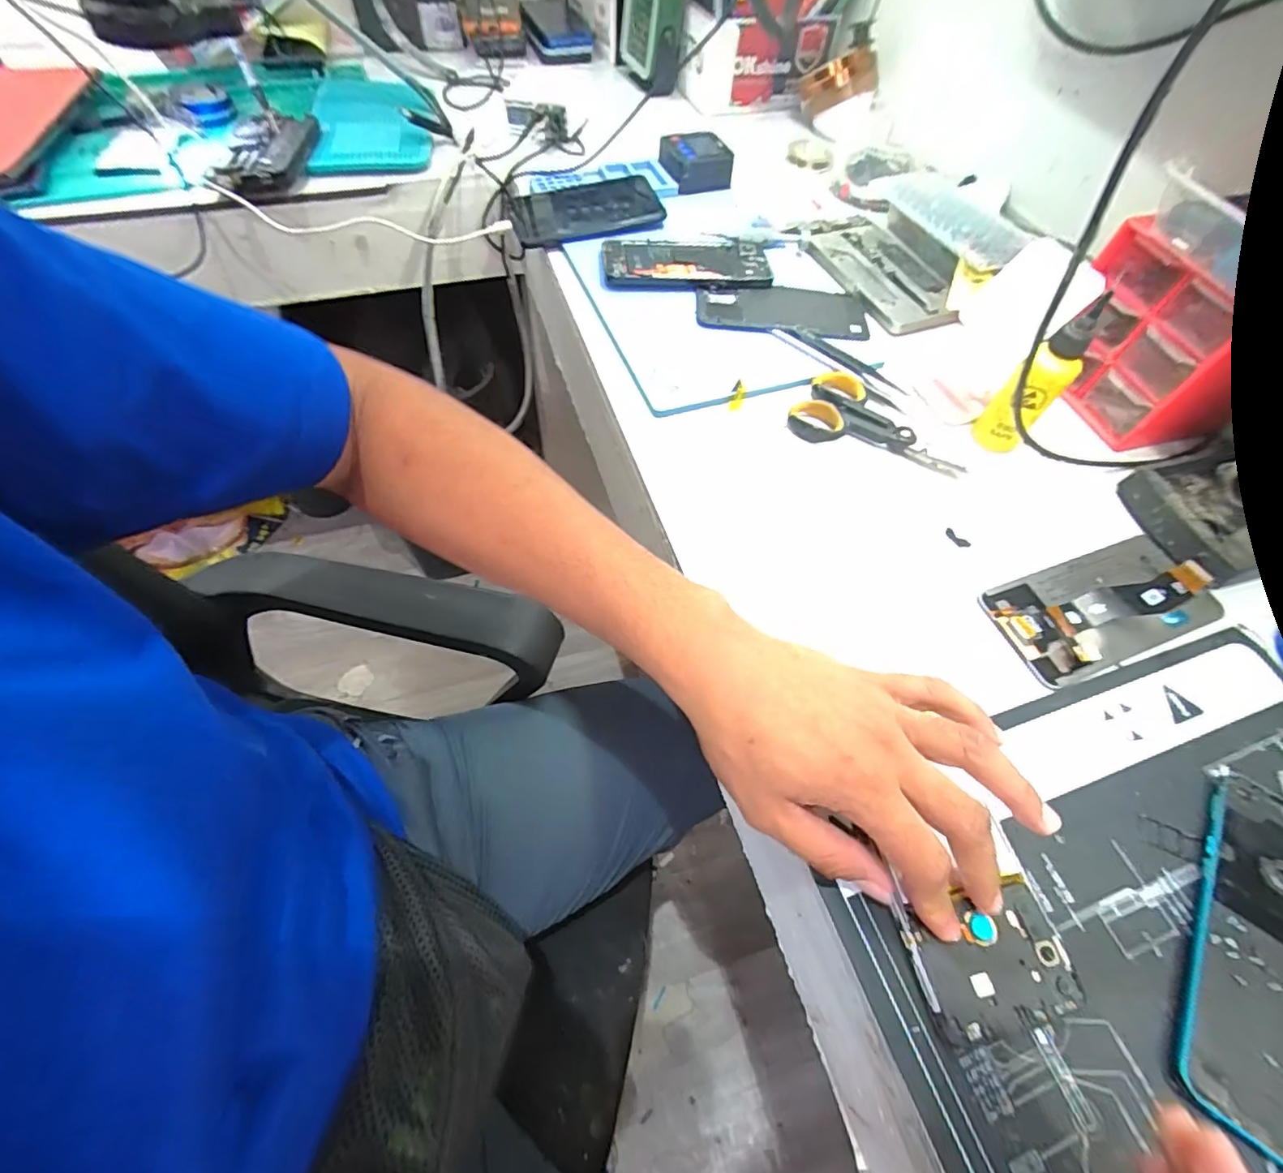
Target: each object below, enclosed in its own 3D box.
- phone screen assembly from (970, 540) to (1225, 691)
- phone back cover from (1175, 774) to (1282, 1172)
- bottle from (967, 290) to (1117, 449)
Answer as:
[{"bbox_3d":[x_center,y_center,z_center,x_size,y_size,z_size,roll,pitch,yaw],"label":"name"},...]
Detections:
[{"bbox_3d":[0.308,0.006,0.353,0.158,0.045,0.074,-17,62,-12],"label":"phone screen assembly"},{"bbox_3d":[0.307,0.178,0.263,0.075,0.004,0.166,33,64,15],"label":"phone back cover"},{"bbox_3d":[0.282,-0.142,0.396,0.034,0.113,0.029,38,65,17],"label":"bottle"}]

